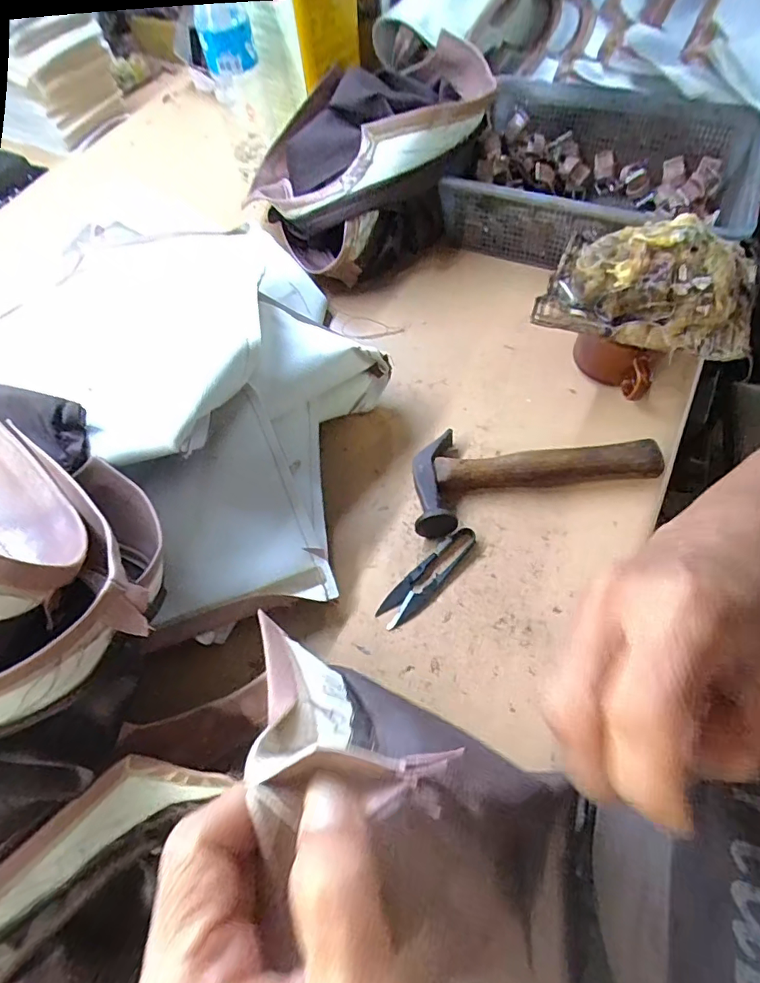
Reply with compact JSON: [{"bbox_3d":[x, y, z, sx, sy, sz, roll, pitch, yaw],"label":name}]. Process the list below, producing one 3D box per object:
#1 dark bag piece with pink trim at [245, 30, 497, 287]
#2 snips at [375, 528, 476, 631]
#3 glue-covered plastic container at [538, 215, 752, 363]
[{"bbox_3d":[-0.022,-0.356,0.541,0.190,0.183,0.185,0,59,0],"label":"dark bag piece with pink trim"},{"bbox_3d":[0.039,0.066,0.399,0.025,0.014,0.100,39,71,23],"label":"snips"},{"bbox_3d":[0.219,-0.169,0.403,0.160,0.063,0.104,23,65,17],"label":"glue-covered plastic container"}]

